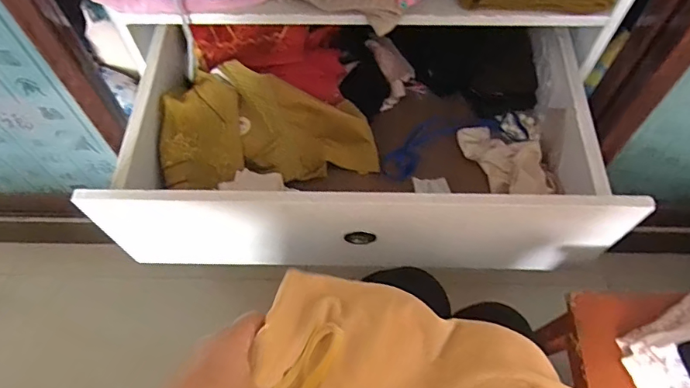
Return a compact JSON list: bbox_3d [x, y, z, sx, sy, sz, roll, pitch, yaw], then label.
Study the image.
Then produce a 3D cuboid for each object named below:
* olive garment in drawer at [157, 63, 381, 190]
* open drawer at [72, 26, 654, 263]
[{"bbox_3d":[-0.108,-0.097,0.694,0.295,0.091,0.124,-6,62,-2],"label":"olive garment in drawer"},{"bbox_3d":[0.018,-0.089,0.664,0.582,0.156,0.355,1,62,1],"label":"open drawer"}]

